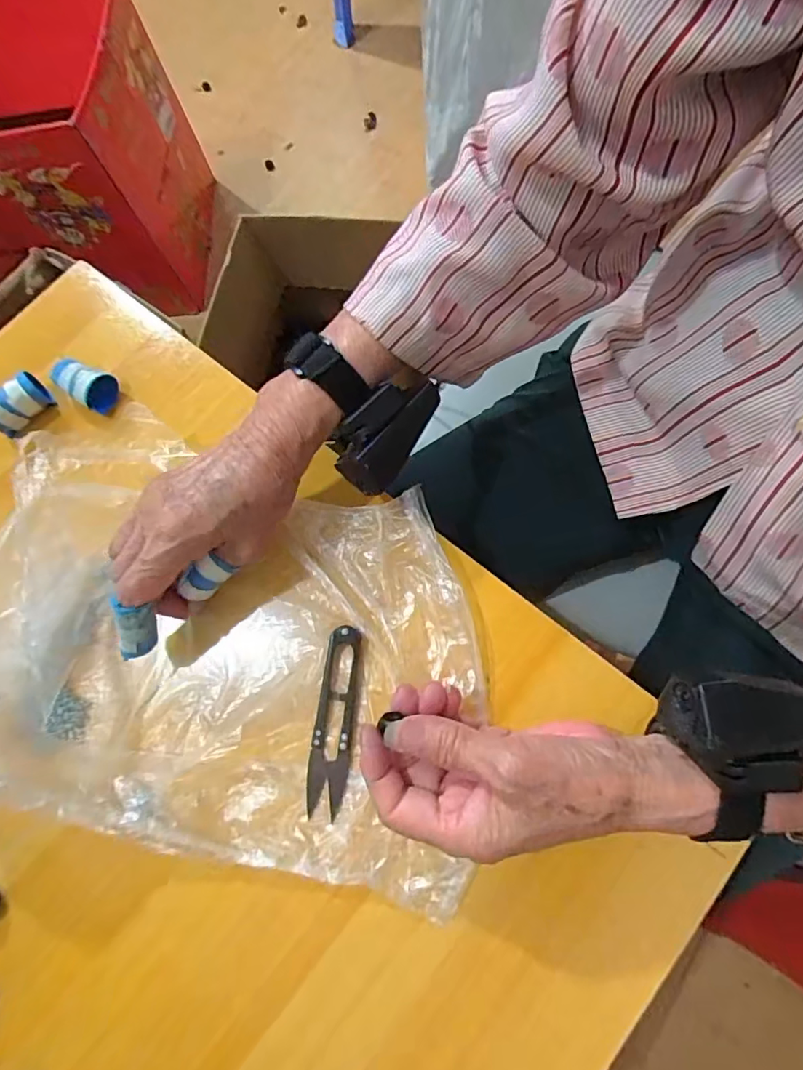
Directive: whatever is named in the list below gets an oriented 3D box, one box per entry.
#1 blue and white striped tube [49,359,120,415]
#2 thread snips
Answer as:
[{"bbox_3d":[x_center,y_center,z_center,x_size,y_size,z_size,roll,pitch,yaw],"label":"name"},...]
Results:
[{"bbox_3d":[-0.222,-0.105,0.370,0.042,0.021,0.025,21,75,11],"label":"blue and white striped tube"},{"bbox_3d":[-0.039,0.103,0.297,0.022,0.009,0.101,4,73,6],"label":"thread snips"}]

